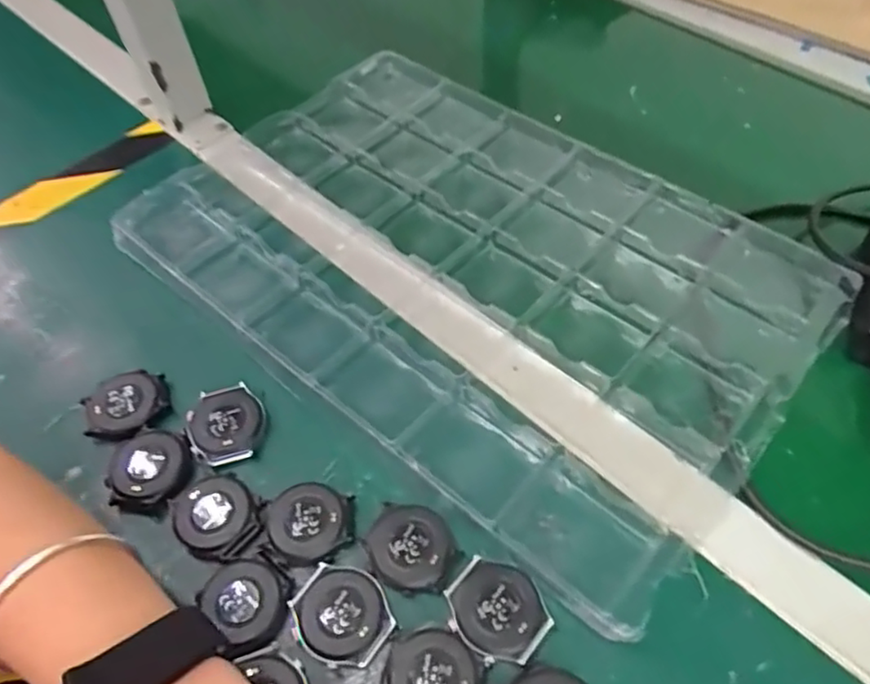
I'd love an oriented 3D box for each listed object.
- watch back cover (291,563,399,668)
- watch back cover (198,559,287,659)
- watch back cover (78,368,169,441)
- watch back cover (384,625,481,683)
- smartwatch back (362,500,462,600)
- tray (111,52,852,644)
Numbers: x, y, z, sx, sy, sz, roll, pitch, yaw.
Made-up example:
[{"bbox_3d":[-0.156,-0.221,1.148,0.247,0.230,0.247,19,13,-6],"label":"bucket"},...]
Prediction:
[{"bbox_3d":[-0.048,0.140,0.330,0.049,0.010,0.045,29,61,23],"label":"watch back cover"},{"bbox_3d":[-0.097,0.132,0.329,0.036,0.009,0.045,-25,56,-13],"label":"watch back cover"},{"bbox_3d":[-0.194,0.039,0.406,0.048,0.013,0.041,-17,56,-9],"label":"watch back cover"},{"bbox_3d":[-0.001,0.162,0.312,0.044,0.012,0.044,3,54,6],"label":"watch back cover"},{"bbox_3d":[-0.012,0.111,0.348,0.050,0.008,0.043,32,62,25],"label":"smartwatch back"},{"bbox_3d":[0.024,-0.060,0.470,0.451,0.033,0.305,33,63,25],"label":"tray"}]

